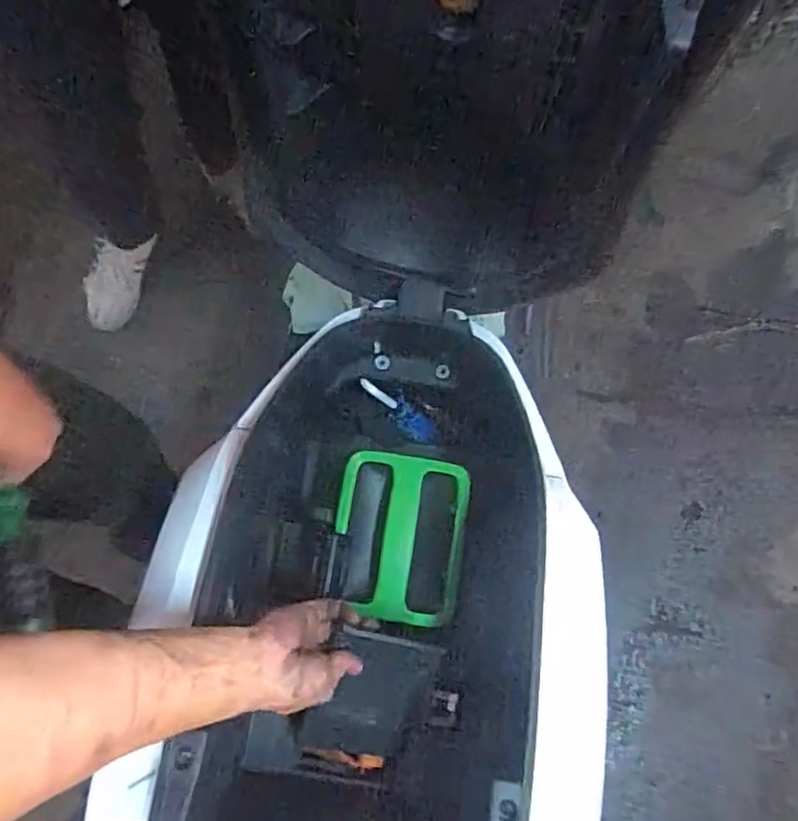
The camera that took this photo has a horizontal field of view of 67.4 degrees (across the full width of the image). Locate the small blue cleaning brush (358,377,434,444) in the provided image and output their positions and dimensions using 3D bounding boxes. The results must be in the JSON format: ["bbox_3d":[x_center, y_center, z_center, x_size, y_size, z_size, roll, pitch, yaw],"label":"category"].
[{"bbox_3d":[-0.003,-0.001,0.785,0.119,0.011,0.034,40,81,-13],"label":"small blue cleaning brush"}]

